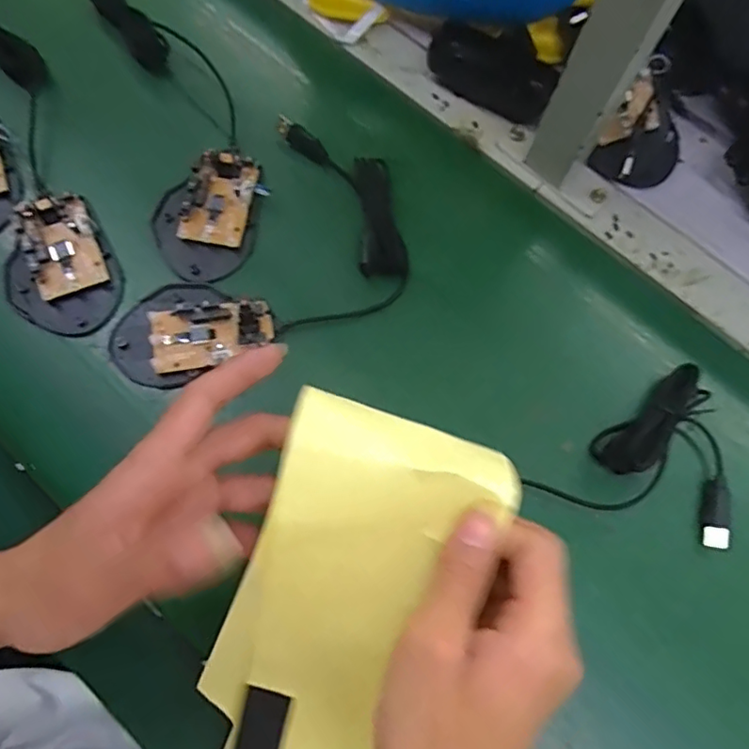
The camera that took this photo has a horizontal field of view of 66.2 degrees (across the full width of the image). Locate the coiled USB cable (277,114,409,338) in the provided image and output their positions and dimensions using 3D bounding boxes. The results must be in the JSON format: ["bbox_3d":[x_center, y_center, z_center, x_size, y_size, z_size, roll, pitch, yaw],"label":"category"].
[{"bbox_3d":[-0.023,-0.110,0.426,0.092,0.029,0.166,-1,70,-2],"label":"coiled USB cable"}]

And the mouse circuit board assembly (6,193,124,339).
[{"bbox_3d":[-0.220,-0.075,0.401,0.072,0.020,0.102,-26,73,-11],"label":"mouse circuit board assembly"}]

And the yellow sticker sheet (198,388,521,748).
[{"bbox_3d":[-0.015,0.109,0.269,0.096,0.028,0.187,22,106,6],"label":"yellow sticker sheet"}]

